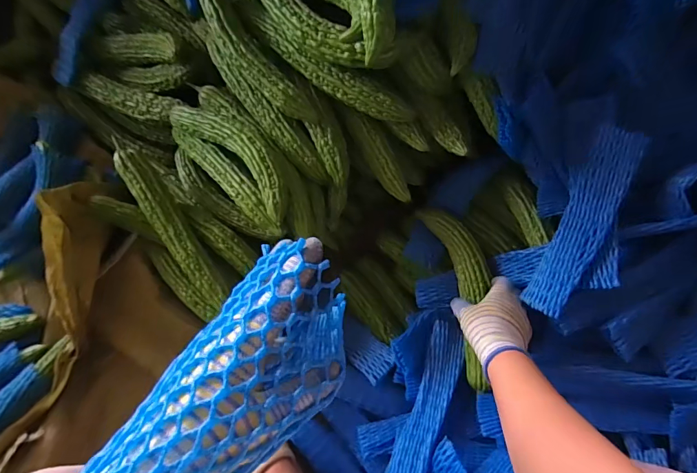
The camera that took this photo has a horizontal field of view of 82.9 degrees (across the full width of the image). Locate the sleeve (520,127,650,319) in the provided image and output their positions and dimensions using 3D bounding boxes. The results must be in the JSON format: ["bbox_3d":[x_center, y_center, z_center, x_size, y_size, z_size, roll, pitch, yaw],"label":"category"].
[{"bbox_3d":[0.292,-0.013,0.486,0.054,0.038,0.230,24,95,8],"label":"sleeve"}]

